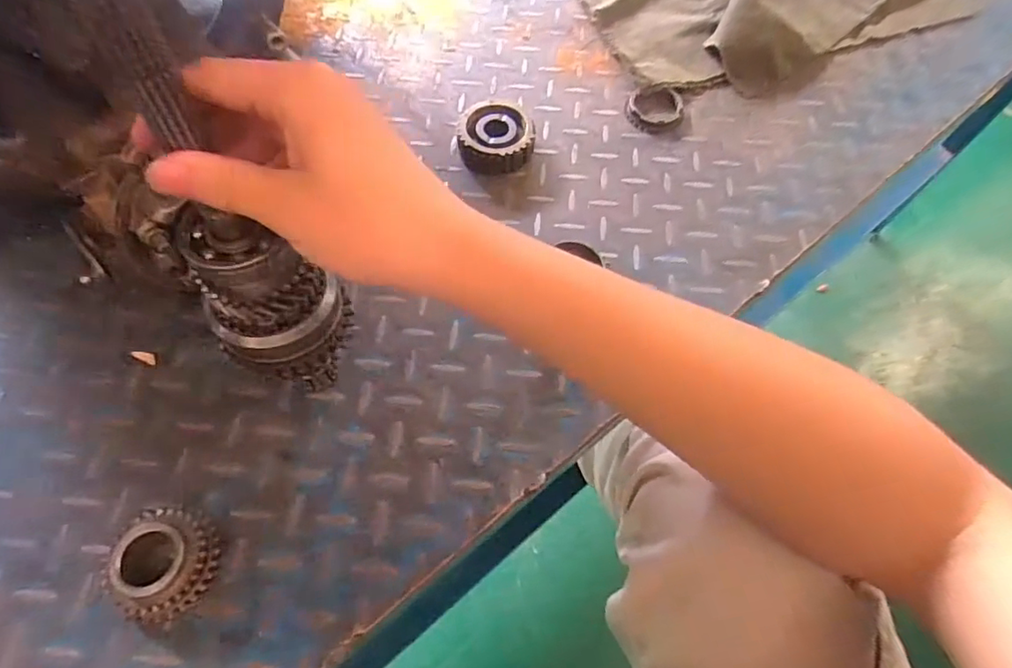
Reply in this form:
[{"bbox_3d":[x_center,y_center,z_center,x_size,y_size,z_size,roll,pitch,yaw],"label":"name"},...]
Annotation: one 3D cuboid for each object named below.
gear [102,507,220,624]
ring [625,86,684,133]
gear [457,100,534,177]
[{"bbox_3d":[-0.204,0.137,0.337,0.057,0.027,0.058,1,64,-2],"label":"gear"},{"bbox_3d":[0.142,-0.212,0.531,0.054,0.010,0.050,1,64,-2],"label":"ring"},{"bbox_3d":[-0.008,-0.175,0.501,0.066,0.024,0.066,1,64,-2],"label":"gear"}]

